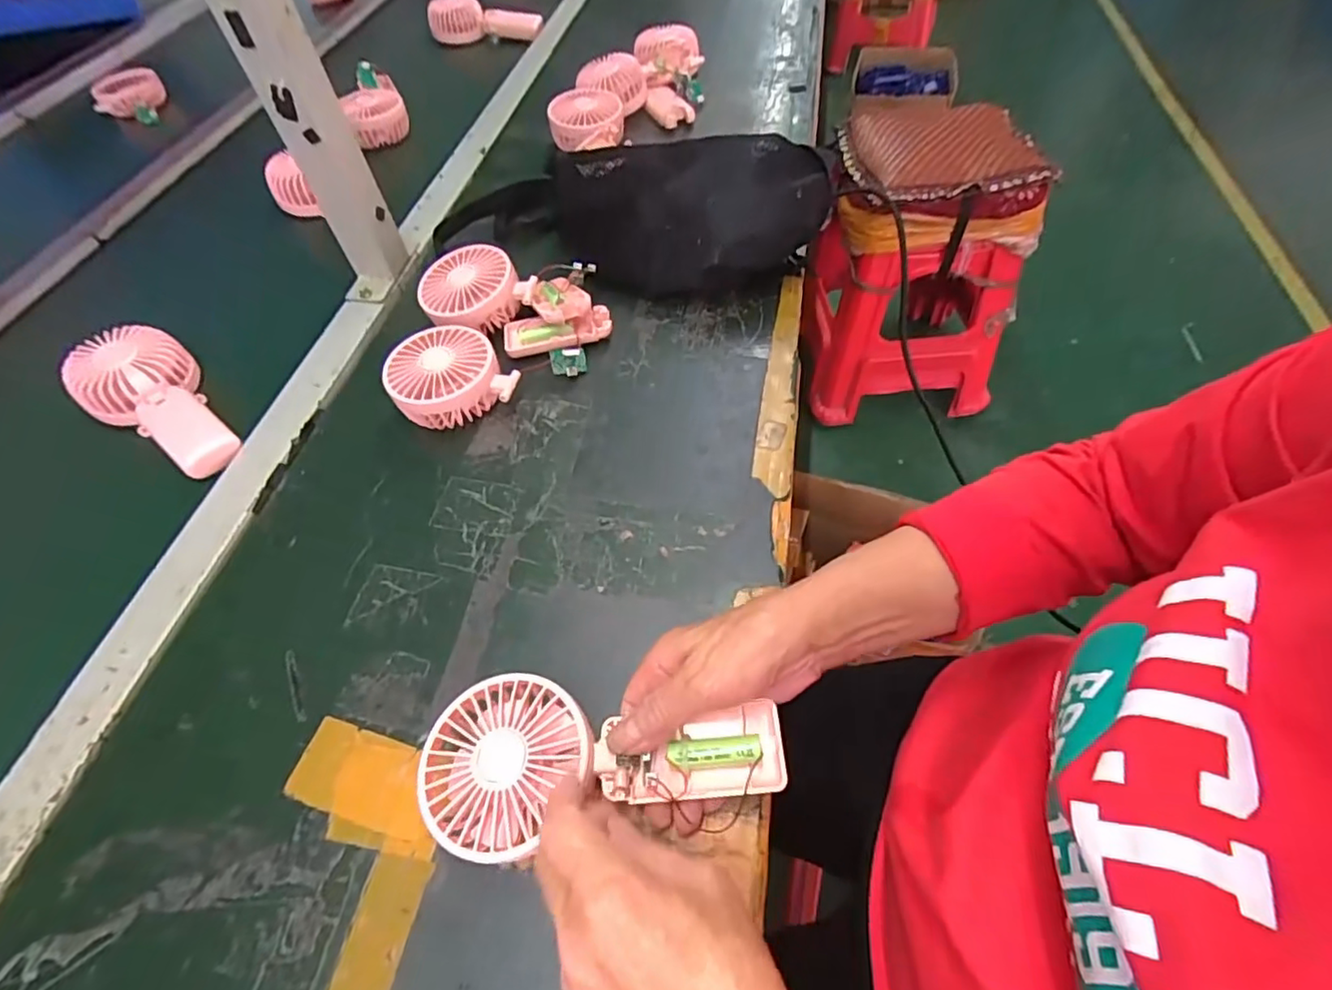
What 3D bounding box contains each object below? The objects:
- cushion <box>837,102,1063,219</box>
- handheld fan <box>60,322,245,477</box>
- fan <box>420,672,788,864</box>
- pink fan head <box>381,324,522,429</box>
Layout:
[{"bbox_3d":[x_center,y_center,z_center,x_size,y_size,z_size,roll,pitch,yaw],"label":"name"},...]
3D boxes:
[{"bbox_3d":[0.489,-0.618,1.090,0.337,0.070,0.337,-1,57,1],"label":"cushion"},{"bbox_3d":[-0.409,-0.078,0.488,0.152,0.054,0.084,30,64,22],"label":"handheld fan"},{"bbox_3d":[-0.032,0.141,0.318,0.180,0.031,0.084,1,56,-3],"label":"fan"},{"bbox_3d":[-0.177,-0.098,0.499,0.099,0.045,0.085,-20,57,-9],"label":"pink fan head"}]

